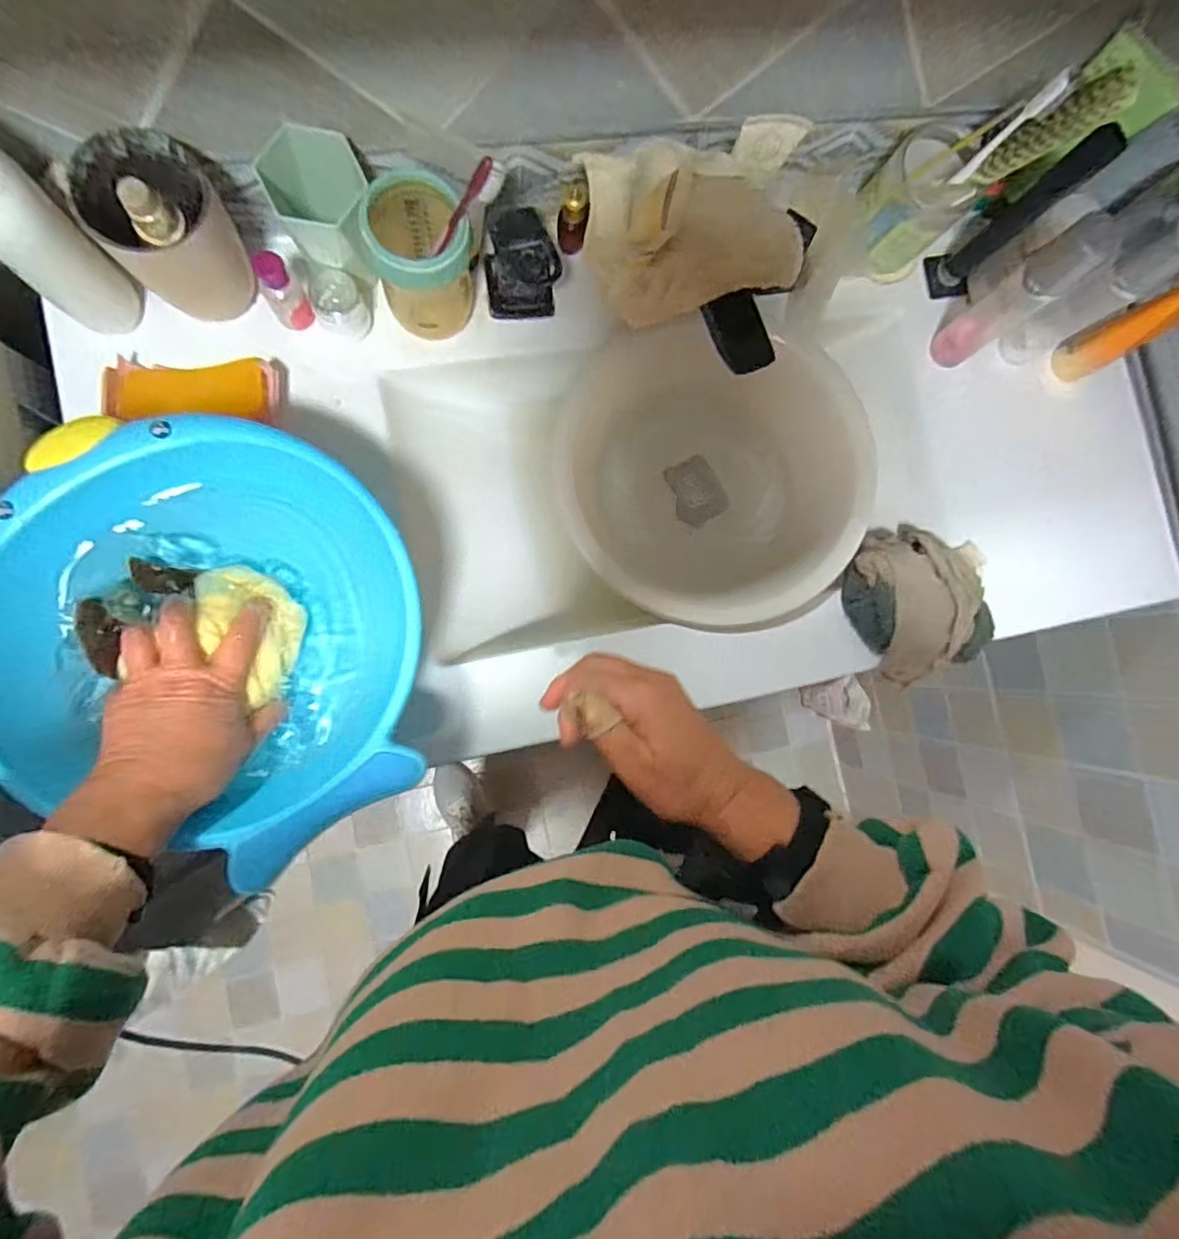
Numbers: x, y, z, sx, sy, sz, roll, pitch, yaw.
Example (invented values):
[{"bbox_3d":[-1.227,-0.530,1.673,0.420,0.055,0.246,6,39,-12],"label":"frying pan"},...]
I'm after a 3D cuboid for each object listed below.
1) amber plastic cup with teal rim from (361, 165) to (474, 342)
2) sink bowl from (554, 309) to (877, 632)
[{"bbox_3d":[-0.131,-0.279,0.467,0.072,0.117,0.080,-8,87,-9],"label":"amber plastic cup with teal rim"},{"bbox_3d":[0.115,-0.127,0.585,0.297,0.101,0.259,-6,87,-8],"label":"sink bowl"}]

